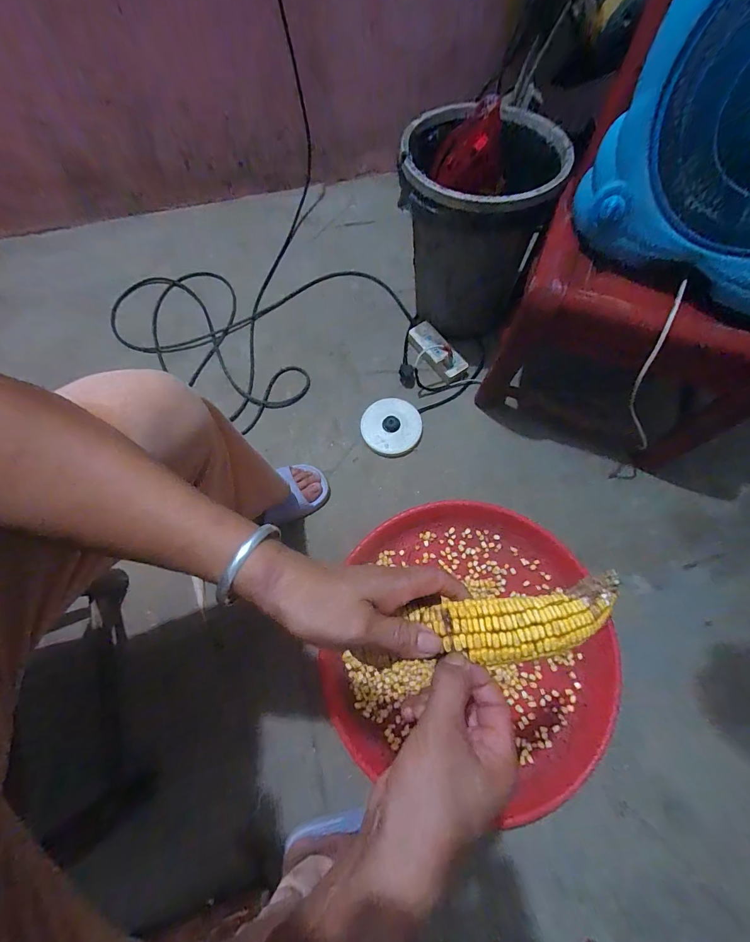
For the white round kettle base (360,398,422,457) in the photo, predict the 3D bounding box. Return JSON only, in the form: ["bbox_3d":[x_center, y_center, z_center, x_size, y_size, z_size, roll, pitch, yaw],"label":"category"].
[{"bbox_3d":[0.036,-0.094,0.789,0.120,0.027,0.126,0,71,1],"label":"white round kettle base"}]

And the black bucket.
[{"bbox_3d":[0.184,-0.486,0.743,0.246,0.290,0.266,0,71,1],"label":"black bucket"}]

